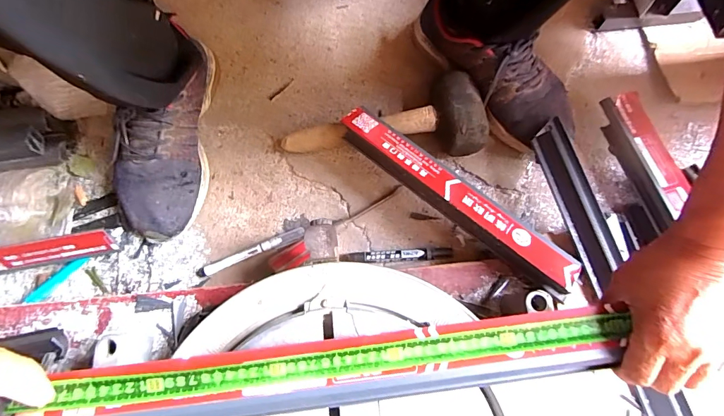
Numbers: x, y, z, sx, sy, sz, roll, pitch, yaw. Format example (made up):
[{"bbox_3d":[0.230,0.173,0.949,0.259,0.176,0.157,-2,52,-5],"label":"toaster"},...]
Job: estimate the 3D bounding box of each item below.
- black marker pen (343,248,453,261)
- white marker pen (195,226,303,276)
[{"bbox_3d":[0.045,0.059,0.489,0.130,0.014,0.014,-2,71,0],"label":"black marker pen"},{"bbox_3d":[-0.140,0.055,0.497,0.139,0.011,0.015,-22,73,-7],"label":"white marker pen"}]

